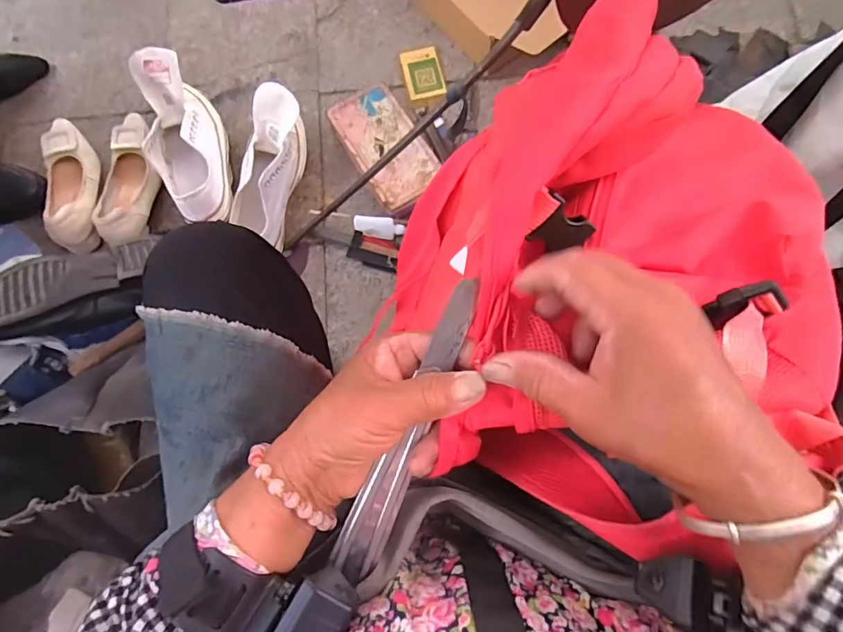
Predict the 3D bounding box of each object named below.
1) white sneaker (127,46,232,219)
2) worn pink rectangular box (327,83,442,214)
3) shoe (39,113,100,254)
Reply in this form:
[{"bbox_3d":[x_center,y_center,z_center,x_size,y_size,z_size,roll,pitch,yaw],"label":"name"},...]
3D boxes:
[{"bbox_3d":[-0.375,-0.272,0.762,0.098,0.131,0.276,-16,77,-2],"label":"white sneaker"},{"bbox_3d":[-0.058,-0.279,0.797,0.117,0.047,0.224,-32,78,-6],"label":"worn pink rectangular box"},{"bbox_3d":[-0.597,-0.227,0.790,0.087,0.058,0.243,-21,77,-3],"label":"shoe"}]

